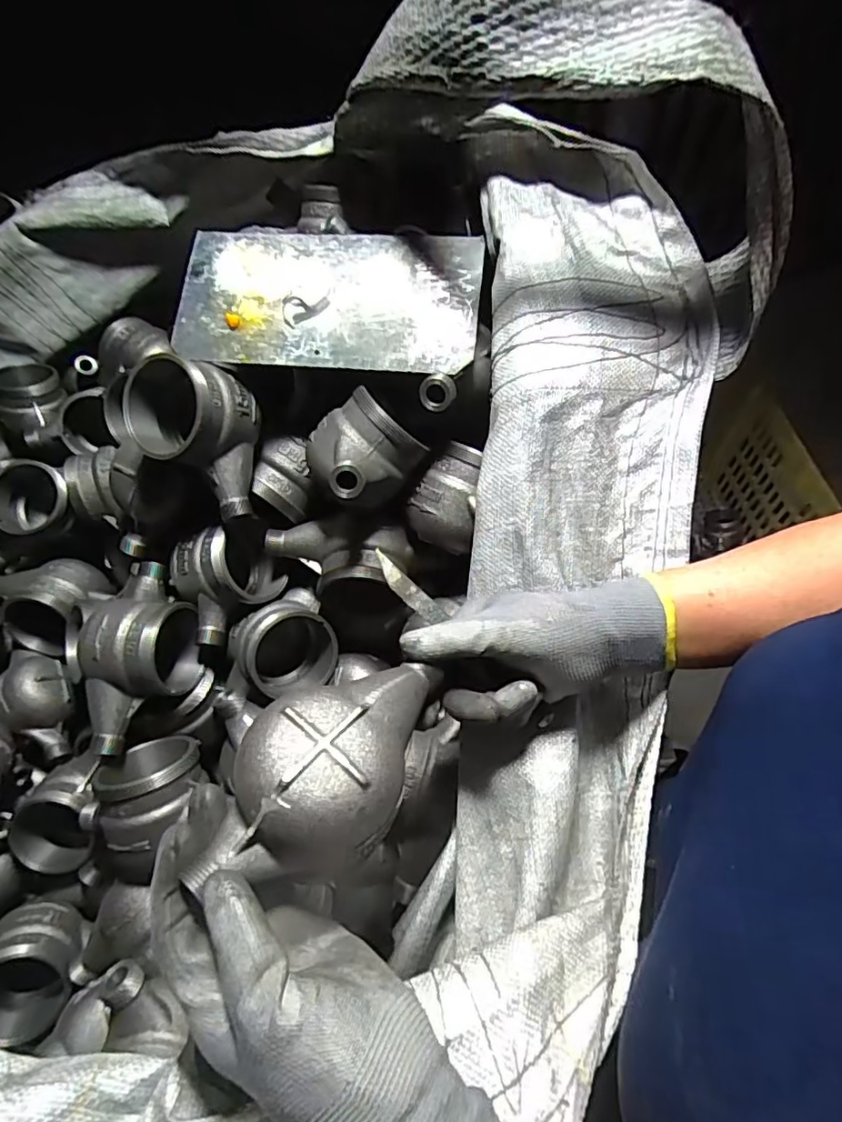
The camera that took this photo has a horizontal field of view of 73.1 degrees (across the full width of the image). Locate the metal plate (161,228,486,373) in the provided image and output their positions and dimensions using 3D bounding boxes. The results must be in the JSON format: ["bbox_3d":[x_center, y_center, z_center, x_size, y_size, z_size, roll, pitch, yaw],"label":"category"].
[{"bbox_3d":[-0.073,-0.203,0.435,0.226,0.008,0.115,5,80,6],"label":"metal plate"}]

